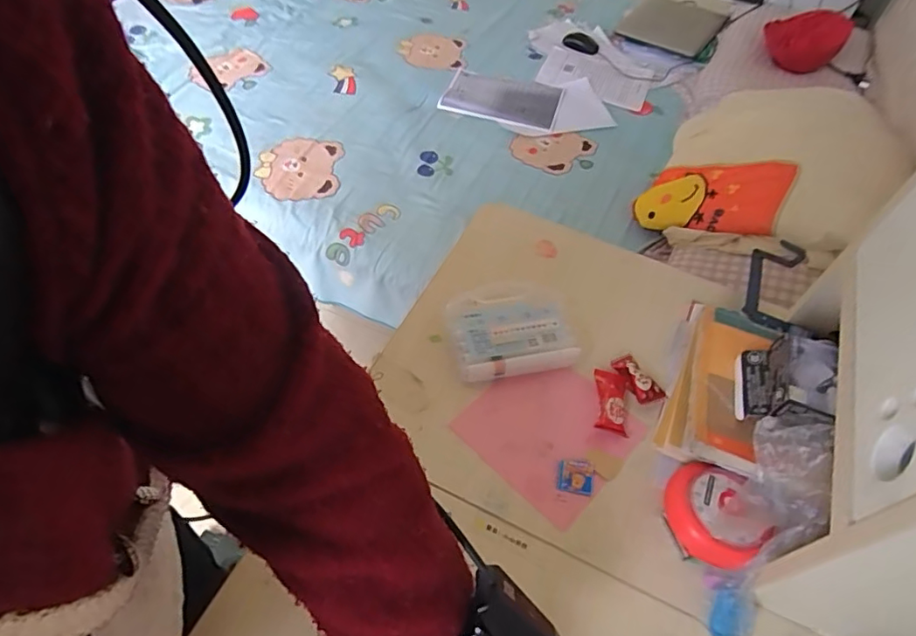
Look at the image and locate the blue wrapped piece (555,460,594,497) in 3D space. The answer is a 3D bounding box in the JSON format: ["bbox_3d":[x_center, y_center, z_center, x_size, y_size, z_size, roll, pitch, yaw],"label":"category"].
[{"bbox_3d":[0.115,0.155,0.532,0.035,0.004,0.033,11,54,3],"label":"blue wrapped piece"}]

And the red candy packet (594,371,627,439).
[{"bbox_3d":[0.161,0.086,0.571,0.032,0.016,0.069,8,54,2],"label":"red candy packet"}]

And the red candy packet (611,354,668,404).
[{"bbox_3d":[0.195,0.067,0.593,0.032,0.012,0.060,-28,61,-23],"label":"red candy packet"}]

